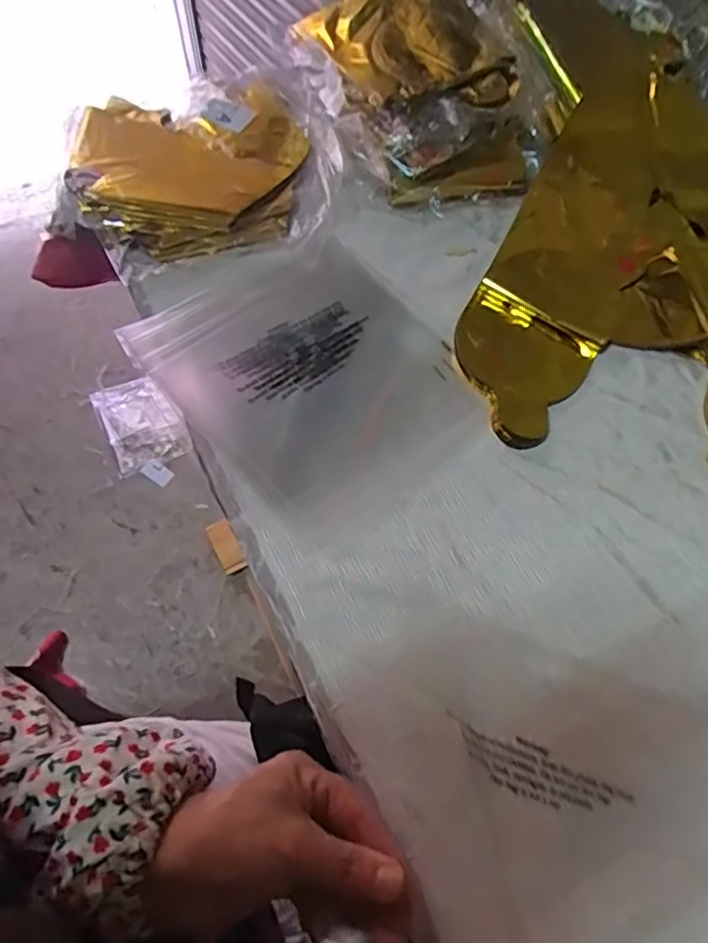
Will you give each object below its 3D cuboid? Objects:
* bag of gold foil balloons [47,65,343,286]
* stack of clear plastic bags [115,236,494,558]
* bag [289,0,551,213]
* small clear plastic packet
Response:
[{"bbox_3d":[-0.133,-0.263,0.542,0.245,0.051,0.198,-22,63,-13],"label":"bag of gold foil balloons"},{"bbox_3d":[-0.028,-0.073,0.465,0.199,0.016,0.231,-35,67,-19],"label":"stack of clear plastic bags"},{"bbox_3d":[0.065,-0.363,0.578,0.210,0.078,0.232,-18,62,-11],"label":"bag"},{"bbox_3d":[-0.455,-0.114,1.359,0.174,0.039,0.233,-24,64,-14],"label":"small clear plastic packet"}]

